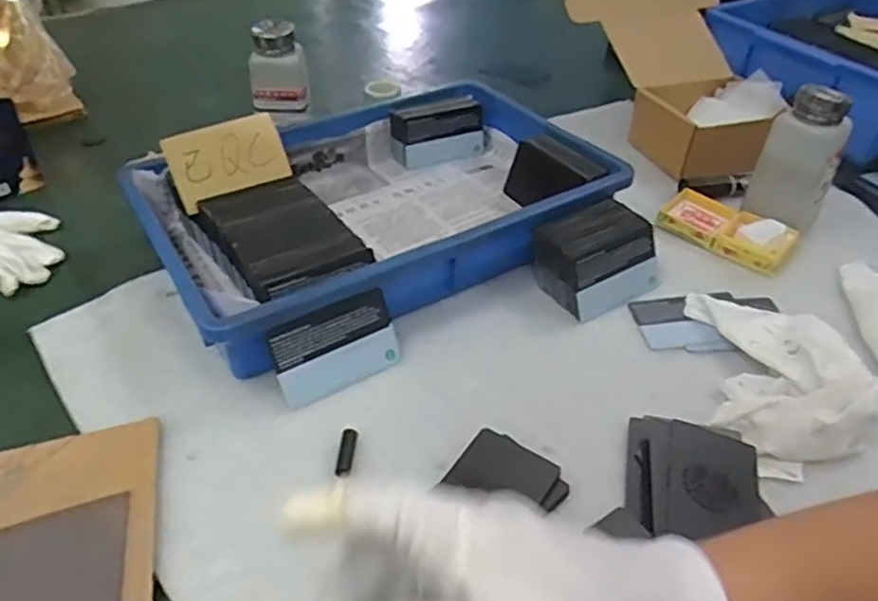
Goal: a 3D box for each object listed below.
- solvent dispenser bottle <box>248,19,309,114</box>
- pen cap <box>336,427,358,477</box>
[{"bbox_3d":[-0.161,-0.233,0.678,0.055,0.078,0.043,-3,40,-5],"label":"solvent dispenser bottle"},{"bbox_3d":[-0.057,0.094,0.417,0.010,0.007,0.032,6,42,1],"label":"pen cap"}]

